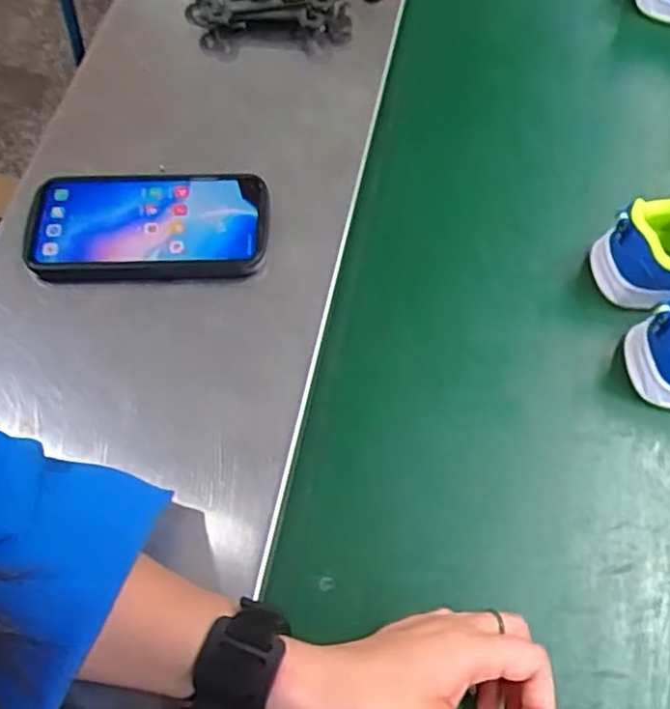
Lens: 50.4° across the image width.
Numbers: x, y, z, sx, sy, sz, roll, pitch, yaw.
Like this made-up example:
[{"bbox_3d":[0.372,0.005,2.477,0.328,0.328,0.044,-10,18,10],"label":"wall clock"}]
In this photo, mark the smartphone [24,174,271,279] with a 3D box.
[{"bbox_3d":[-0.131,-0.090,0.495,0.167,0.014,0.079,-2,66,1],"label":"smartphone"}]

